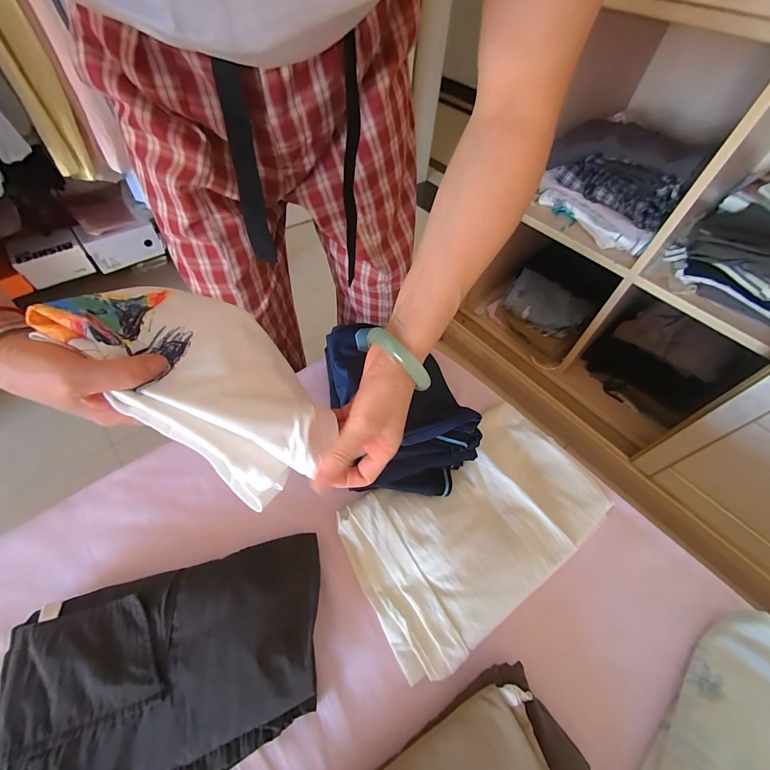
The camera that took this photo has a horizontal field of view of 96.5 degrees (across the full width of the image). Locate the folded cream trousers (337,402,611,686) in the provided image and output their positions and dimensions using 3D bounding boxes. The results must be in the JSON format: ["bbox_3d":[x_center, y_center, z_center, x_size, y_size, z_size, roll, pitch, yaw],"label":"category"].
[{"bbox_3d":[0.113,0.163,0.425,0.313,0.054,0.185,-31,61,-21],"label":"folded cream trousers"}]

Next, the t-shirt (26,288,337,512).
[{"bbox_3d":[-0.141,-0.003,0.300,0.234,0.089,0.132,34,47,2],"label":"t-shirt"}]

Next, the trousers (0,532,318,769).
[{"bbox_3d":[-0.187,0.256,0.314,0.266,0.044,0.170,-14,57,-11],"label":"trousers"}]

